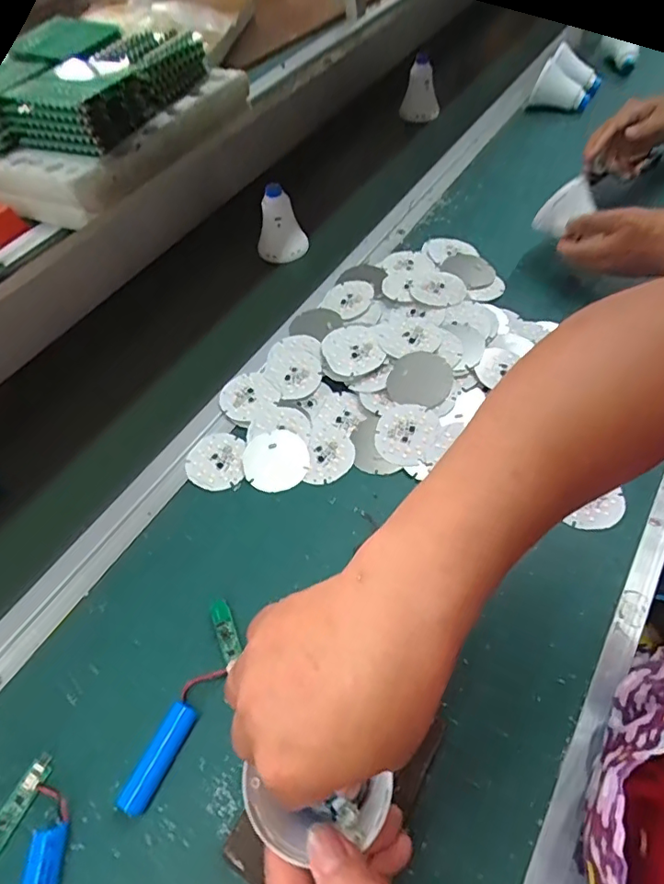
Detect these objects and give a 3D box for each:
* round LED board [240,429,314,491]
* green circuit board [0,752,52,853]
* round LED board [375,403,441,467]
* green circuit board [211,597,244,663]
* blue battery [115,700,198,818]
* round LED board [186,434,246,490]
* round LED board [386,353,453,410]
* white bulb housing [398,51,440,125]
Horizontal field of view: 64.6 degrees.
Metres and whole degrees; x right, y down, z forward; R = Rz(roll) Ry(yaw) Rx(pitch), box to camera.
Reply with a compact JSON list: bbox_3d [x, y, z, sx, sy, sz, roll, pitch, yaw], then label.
[{"bbox_3d":[-0.053,0.016,0.488,0.061,0.007,0.060,-2,55,3],"label":"round LED board"},{"bbox_3d":[-0.209,0.242,0.342,0.017,0.008,0.068,23,60,19],"label":"green circuit board"},{"bbox_3d":[0.069,-0.007,0.484,0.058,0.004,0.061,-7,64,15],"label":"round LED board"},{"bbox_3d":[-0.081,0.141,0.400,0.014,0.007,0.046,-22,56,-11],"label":"green circuit board"},{"bbox_3d":[-0.115,0.211,0.352,0.019,0.018,0.066,20,59,17],"label":"blue battery"},{"bbox_3d":[-0.110,0.018,0.498,0.054,0.007,0.060,-2,55,3],"label":"round LED board"},{"bbox_3d":[0.084,-0.060,0.506,0.060,0.009,0.054,13,75,24],"label":"round LED board"},{"bbox_3d":[0.141,-0.563,0.835,0.056,0.071,0.066,0,55,4],"label":"white bulb housing"}]

